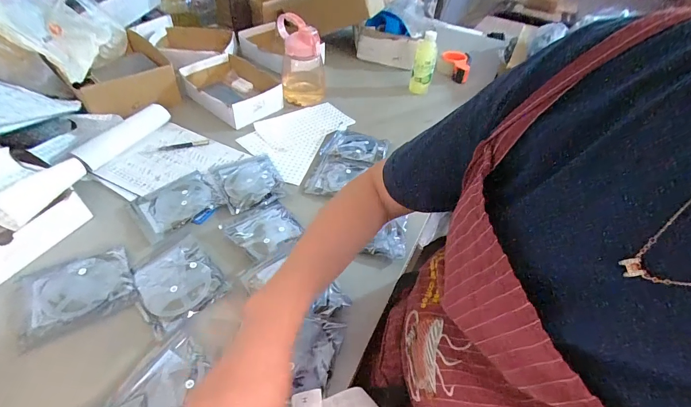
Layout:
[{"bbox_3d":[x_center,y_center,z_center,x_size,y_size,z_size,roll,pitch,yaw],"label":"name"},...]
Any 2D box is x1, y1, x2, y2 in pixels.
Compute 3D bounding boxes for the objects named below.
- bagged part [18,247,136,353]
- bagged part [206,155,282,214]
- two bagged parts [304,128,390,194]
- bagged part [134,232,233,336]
[{"bbox_3d":[-0.413,0.132,0.519,0.149,0.011,0.119,-20,50,-21],"label":"bagged part"},{"bbox_3d":[-0.207,-0.052,0.706,0.128,0.011,0.153,-18,50,-20],"label":"bagged part"},{"bbox_3d":[0.002,-0.097,0.760,0.135,0.013,0.234,18,47,13],"label":"two bagged parts"},{"bbox_3d":[-0.269,0.121,0.533,0.138,0.007,0.115,36,54,27],"label":"bagged part"}]

